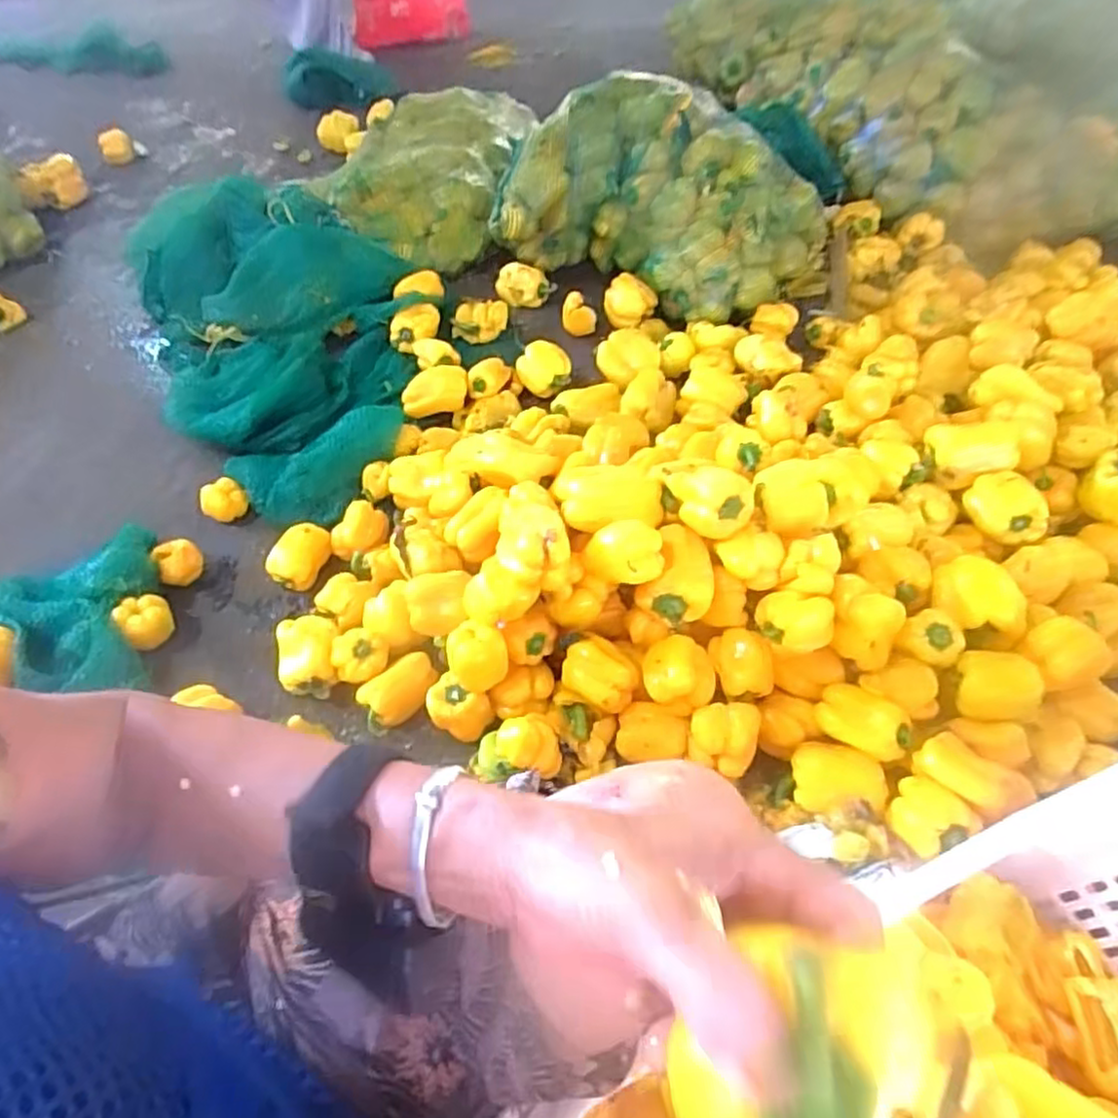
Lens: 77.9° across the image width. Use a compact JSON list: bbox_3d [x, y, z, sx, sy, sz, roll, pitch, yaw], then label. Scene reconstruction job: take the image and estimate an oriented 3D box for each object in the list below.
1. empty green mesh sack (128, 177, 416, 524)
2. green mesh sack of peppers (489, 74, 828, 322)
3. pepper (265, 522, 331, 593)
[{"bbox_3d":[-0.528,-0.469,1.292,0.475,0.166,1.009,-19,52,-15],"label":"empty green mesh sack"},{"bbox_3d":[0.203,-0.710,1.352,0.638,0.271,0.375,11,50,10],"label":"green mesh sack of peppers"},{"bbox_3d":[-0.361,-0.003,0.969,0.064,0.053,0.092,29,56,23],"label":"pepper"}]

